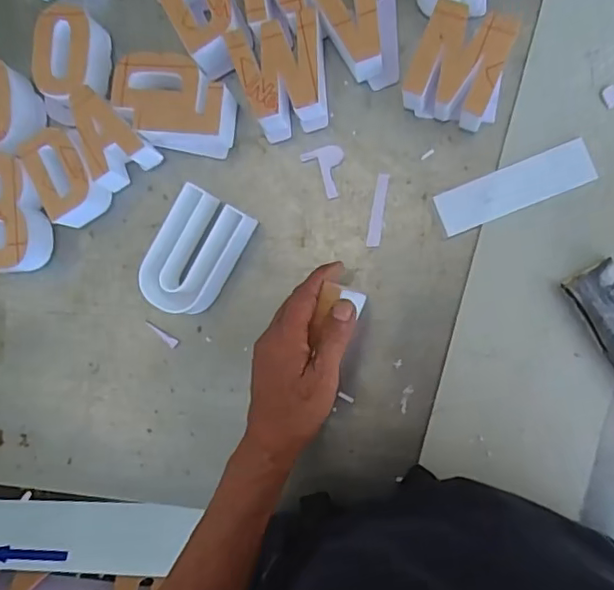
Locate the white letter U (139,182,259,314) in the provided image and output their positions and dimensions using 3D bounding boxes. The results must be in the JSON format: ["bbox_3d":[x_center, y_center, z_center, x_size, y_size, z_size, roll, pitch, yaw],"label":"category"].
[{"bbox_3d":[-0.102,-0.037,0.536,0.066,0.041,0.108,31,94,9],"label":"white letter U"}]

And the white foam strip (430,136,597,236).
[{"bbox_3d":[0.180,-0.093,0.506,0.131,0.007,0.040,-21,85,9],"label":"white foam strip"}]

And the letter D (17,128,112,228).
[{"bbox_3d":[-0.229,-0.113,0.559,0.060,0.048,0.083,-31,84,8],"label":"letter D"}]

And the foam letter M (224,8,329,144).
[{"bbox_3d":[-0.022,-0.195,0.524,0.087,0.047,0.094,-8,87,10],"label":"foam letter M"}]

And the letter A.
[{"bbox_3d":[-0.191,-0.148,0.553,0.061,0.047,0.085,-38,83,7],"label":"letter A"}]

